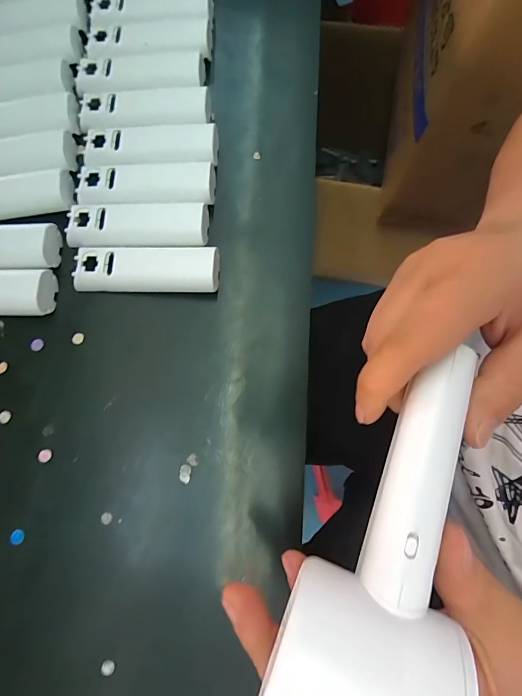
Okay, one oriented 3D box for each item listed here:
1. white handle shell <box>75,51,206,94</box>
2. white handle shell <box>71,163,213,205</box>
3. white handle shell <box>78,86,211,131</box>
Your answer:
[{"bbox_3d":[-0.099,-0.222,0.309,0.104,0.024,0.034,-1,80,1],"label":"white handle shell"},{"bbox_3d":[-0.087,-0.123,0.285,0.102,0.013,0.034,-1,80,0],"label":"white handle shell"},{"bbox_3d":[-0.092,-0.189,0.304,0.103,0.023,0.033,-1,80,1],"label":"white handle shell"}]

